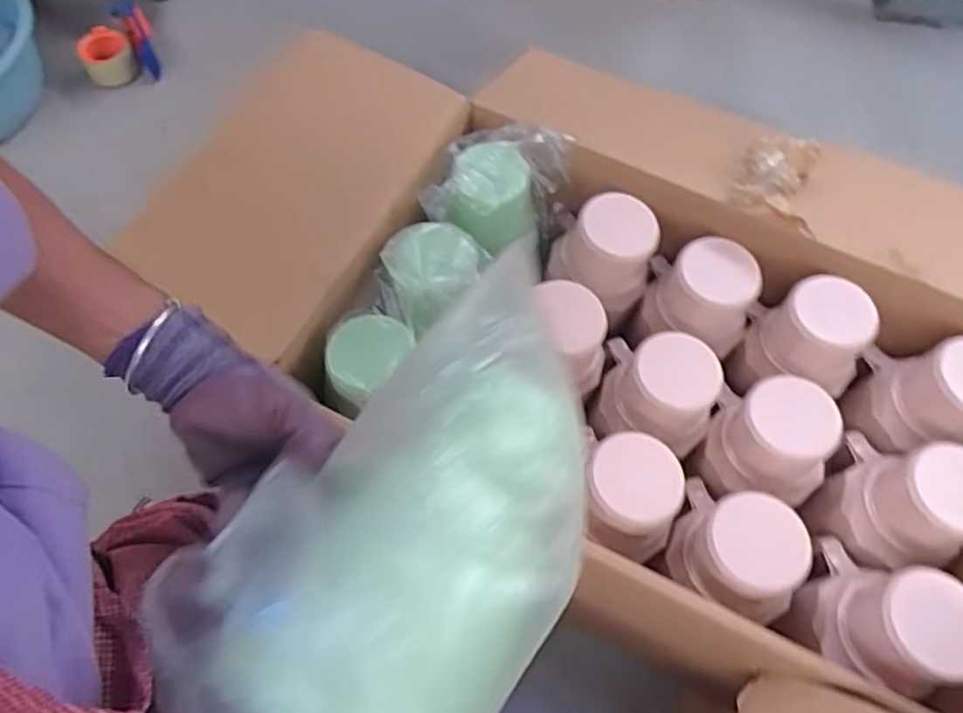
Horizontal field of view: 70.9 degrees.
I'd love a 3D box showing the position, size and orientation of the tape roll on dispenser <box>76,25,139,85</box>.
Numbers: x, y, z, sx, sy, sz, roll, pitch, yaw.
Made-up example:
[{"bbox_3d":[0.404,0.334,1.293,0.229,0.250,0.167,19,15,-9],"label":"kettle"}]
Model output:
[{"bbox_3d":[-0.671,-0.540,1.219,0.091,0.064,0.078,-15,65,-8],"label":"tape roll on dispenser"}]

